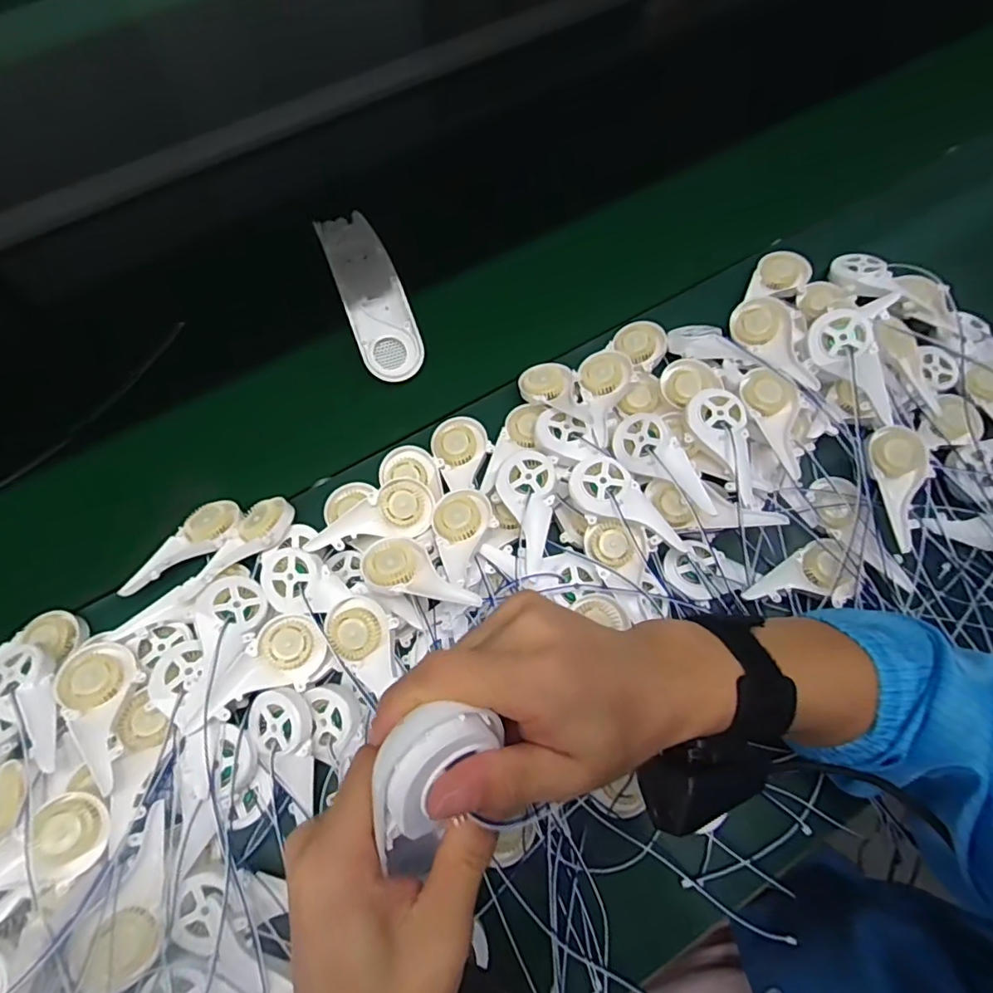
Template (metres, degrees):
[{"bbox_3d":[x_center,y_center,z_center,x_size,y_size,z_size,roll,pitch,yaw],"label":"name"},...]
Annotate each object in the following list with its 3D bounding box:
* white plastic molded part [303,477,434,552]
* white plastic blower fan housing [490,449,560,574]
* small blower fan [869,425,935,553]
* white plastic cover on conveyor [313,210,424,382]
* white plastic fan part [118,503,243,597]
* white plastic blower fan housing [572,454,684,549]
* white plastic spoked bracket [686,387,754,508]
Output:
[{"bbox_3d":[-0.091,0.015,0.407,0.090,0.018,0.040,-15,69,-5],"label":"white plastic molded part"},{"bbox_3d":[0.018,0.008,0.403,0.044,0.025,0.087,10,69,5],"label":"white plastic blower fan housing"},{"bbox_3d":[0.300,-0.008,0.405,0.044,0.022,0.089,-8,68,-2],"label":"small blower fan"},{"bbox_3d":[-0.111,-0.180,0.493,0.053,0.021,0.165,-21,83,-7],"label":"white plastic cover on conveyor"},{"bbox_3d":[-0.230,0.039,0.411,0.041,0.016,0.093,37,59,14],"label":"white plastic fan part"},{"bbox_3d":[0.086,0.010,0.391,0.043,0.014,0.090,-34,71,-12],"label":"white plastic blower fan housing"},{"bbox_3d":[0.166,-0.038,0.408,0.040,0.017,0.093,-6,68,-1],"label":"white plastic spoked bracket"}]

